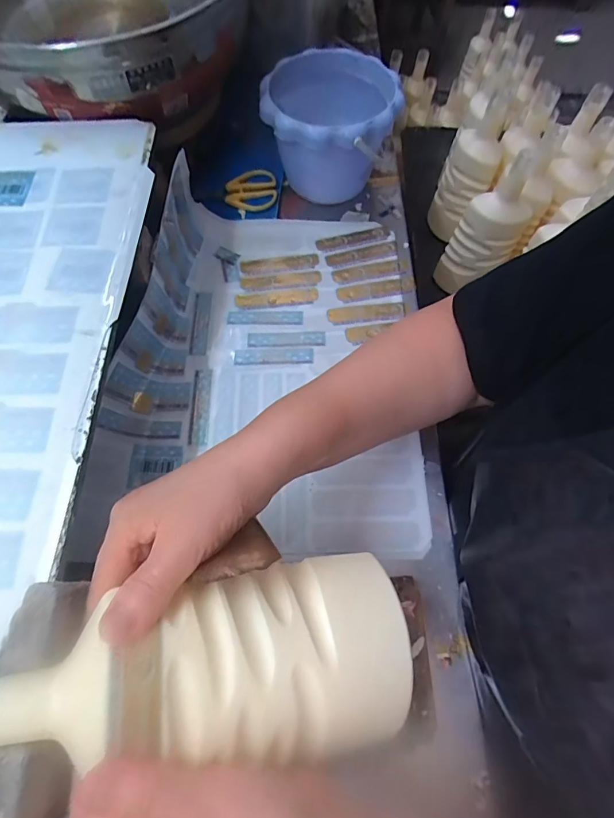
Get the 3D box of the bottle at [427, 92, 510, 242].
[{"bbox_3d":[0.270,-0.397,0.742,0.080,0.216,0.078,22,66,7],"label":"bottle"}]

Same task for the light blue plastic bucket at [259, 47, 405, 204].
[{"bbox_3d":[0.026,-0.308,0.502,0.139,0.116,0.132,1,65,-3],"label":"light blue plastic bucket"}]

